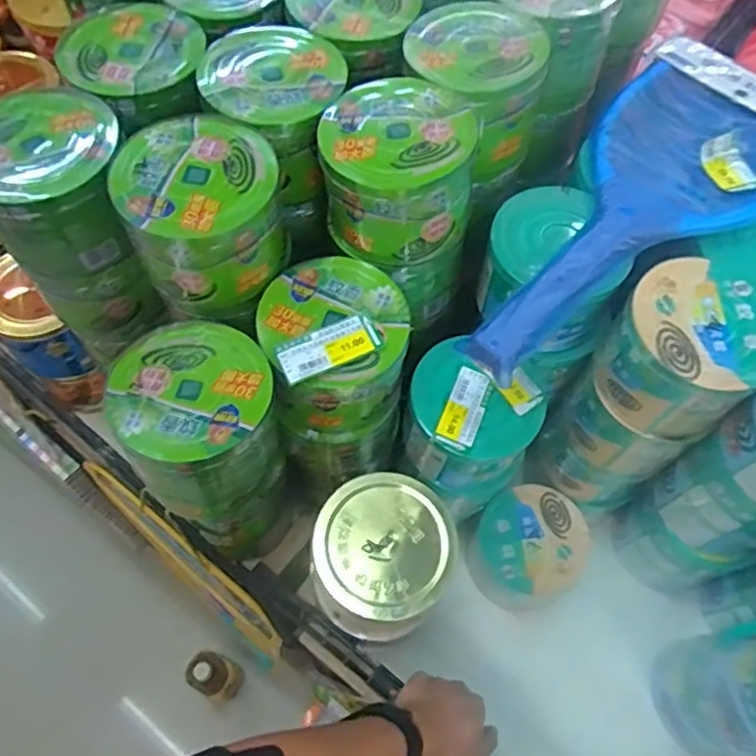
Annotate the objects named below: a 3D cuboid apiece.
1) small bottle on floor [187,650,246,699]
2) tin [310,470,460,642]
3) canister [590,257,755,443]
[{"bbox_3d":[-0.326,0.610,1.310,0.093,0.176,0.079,23,64,9],"label":"small bottle on floor"},{"bbox_3d":[0.003,0.178,0.638,0.131,0.092,0.136,1,63,-2],"label":"tin"},{"bbox_3d":[0.288,-0.020,0.612,0.123,0.125,0.129,1,63,-2],"label":"canister"}]

